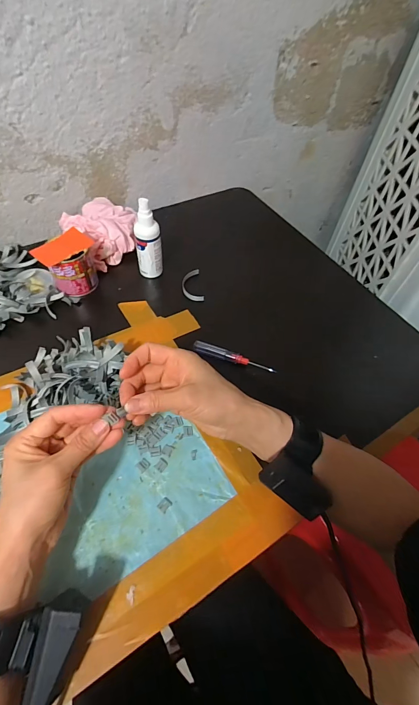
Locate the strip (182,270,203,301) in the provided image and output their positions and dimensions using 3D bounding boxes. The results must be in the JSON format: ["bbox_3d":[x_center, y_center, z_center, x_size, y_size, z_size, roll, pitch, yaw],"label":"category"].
[{"bbox_3d":[-0.030,-0.112,0.549,0.033,0.015,0.067,-6,56,-8],"label":"strip"}]

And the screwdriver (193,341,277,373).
[{"bbox_3d":[0.034,0.008,0.466,0.120,0.019,0.012,19,56,9],"label":"screwdriver"}]

